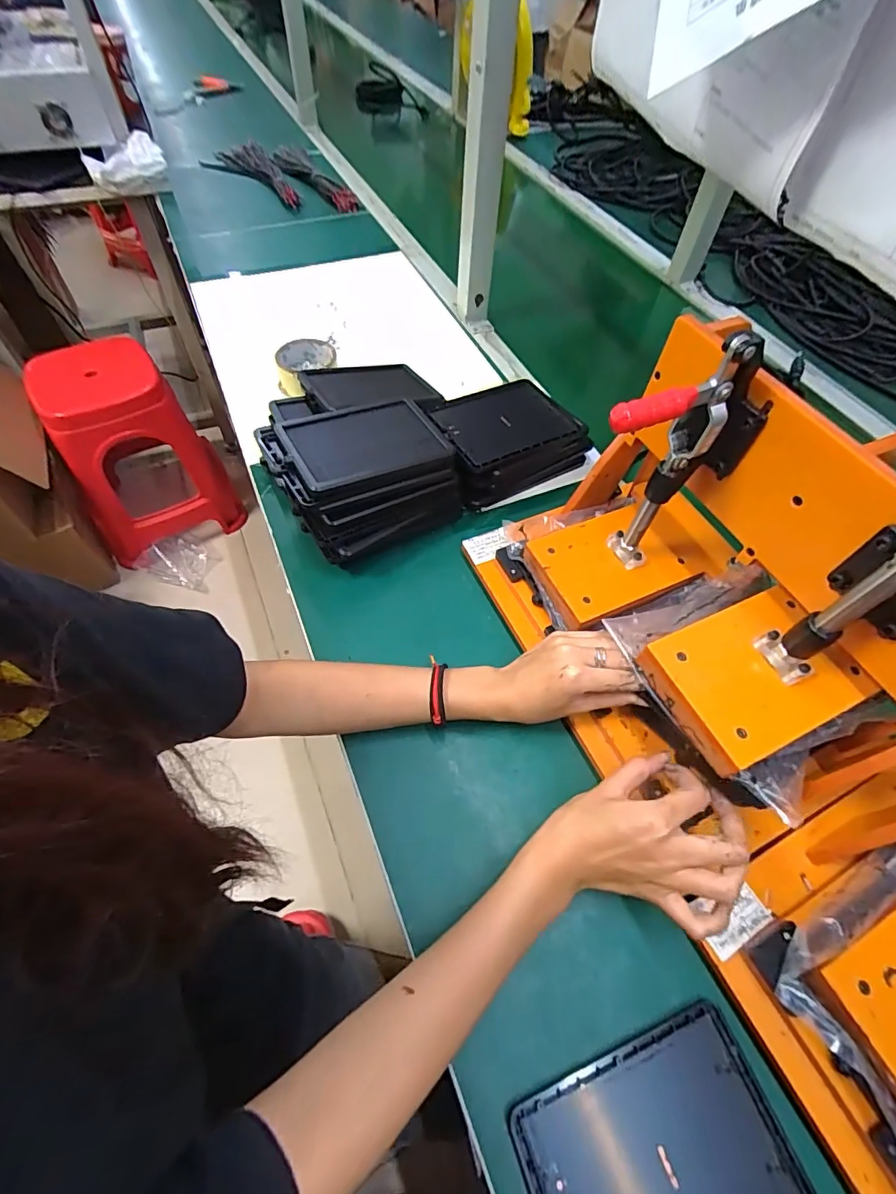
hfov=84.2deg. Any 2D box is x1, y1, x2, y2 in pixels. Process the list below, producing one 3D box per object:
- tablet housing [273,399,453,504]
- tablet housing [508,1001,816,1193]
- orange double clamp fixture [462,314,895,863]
[{"bbox_3d":[-0.090,-0.164,0.534,0.163,0.019,0.119,-19,56,-23],"label":"tablet housing"},{"bbox_3d":[0.135,0.359,0.312,0.162,0.011,0.117,-15,60,-13],"label":"tablet housing"},{"bbox_3d":[0.195,-0.033,0.376,0.205,0.279,0.348,-25,60,-15],"label":"orange double clamp fixture"}]

